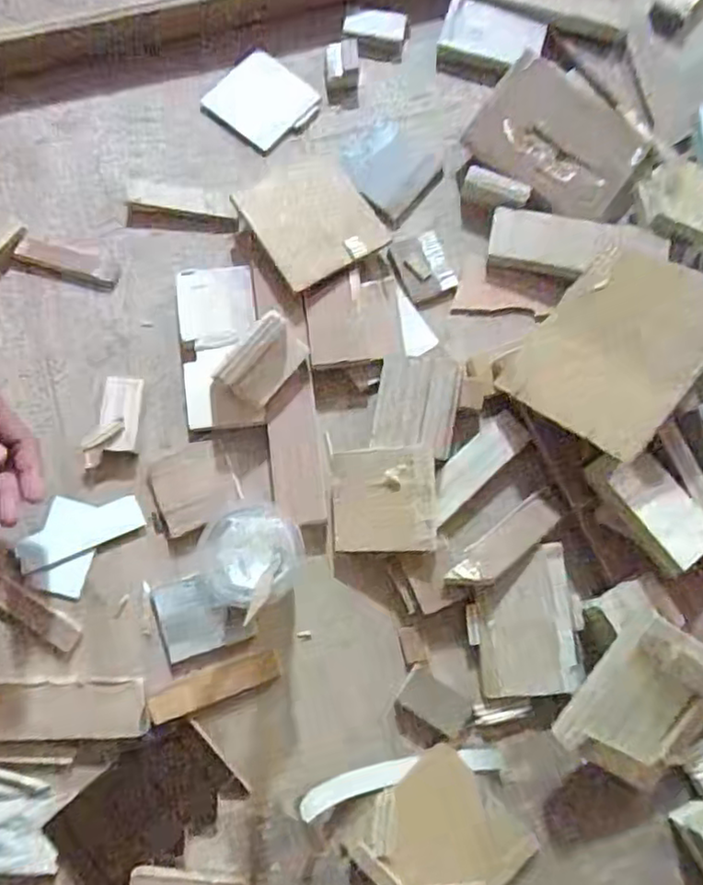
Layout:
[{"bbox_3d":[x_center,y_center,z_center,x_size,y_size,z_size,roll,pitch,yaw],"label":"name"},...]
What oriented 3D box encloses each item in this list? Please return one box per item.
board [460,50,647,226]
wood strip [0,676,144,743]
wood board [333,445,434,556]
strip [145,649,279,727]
[{"bbox_3d":[0.185,-0.271,0.605,0.140,0.021,0.102,36,92,-1],"label":"board"},{"bbox_3d":[-0.239,0.204,0.507,0.157,0.016,0.044,-2,77,0],"label":"wood strip"},{"bbox_3d":[0.025,0.046,0.528,0.081,0.005,0.079,-5,84,18],"label":"wood board"},{"bbox_3d":[-0.106,0.187,0.515,0.100,0.006,0.026,-20,78,-4],"label":"strip"}]

